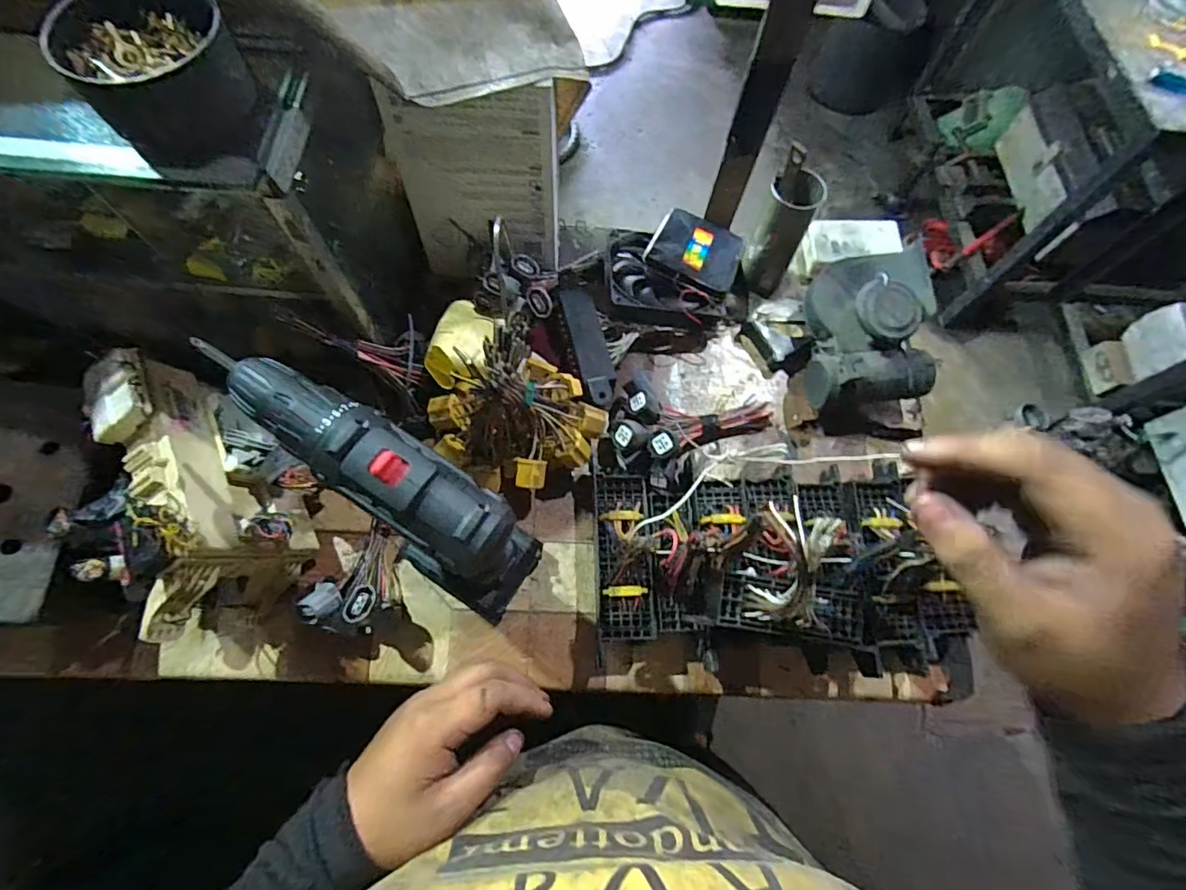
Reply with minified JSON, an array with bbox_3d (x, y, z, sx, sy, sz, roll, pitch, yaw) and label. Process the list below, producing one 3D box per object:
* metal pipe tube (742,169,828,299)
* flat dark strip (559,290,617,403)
[{"bbox_3d":[0.188,-0.212,0.532,0.047,0.115,0.048,30,70,9],"label":"metal pipe tube"},{"bbox_3d":[-0.002,-0.099,0.514,0.033,0.007,0.129,-13,70,-8],"label":"flat dark strip"}]

